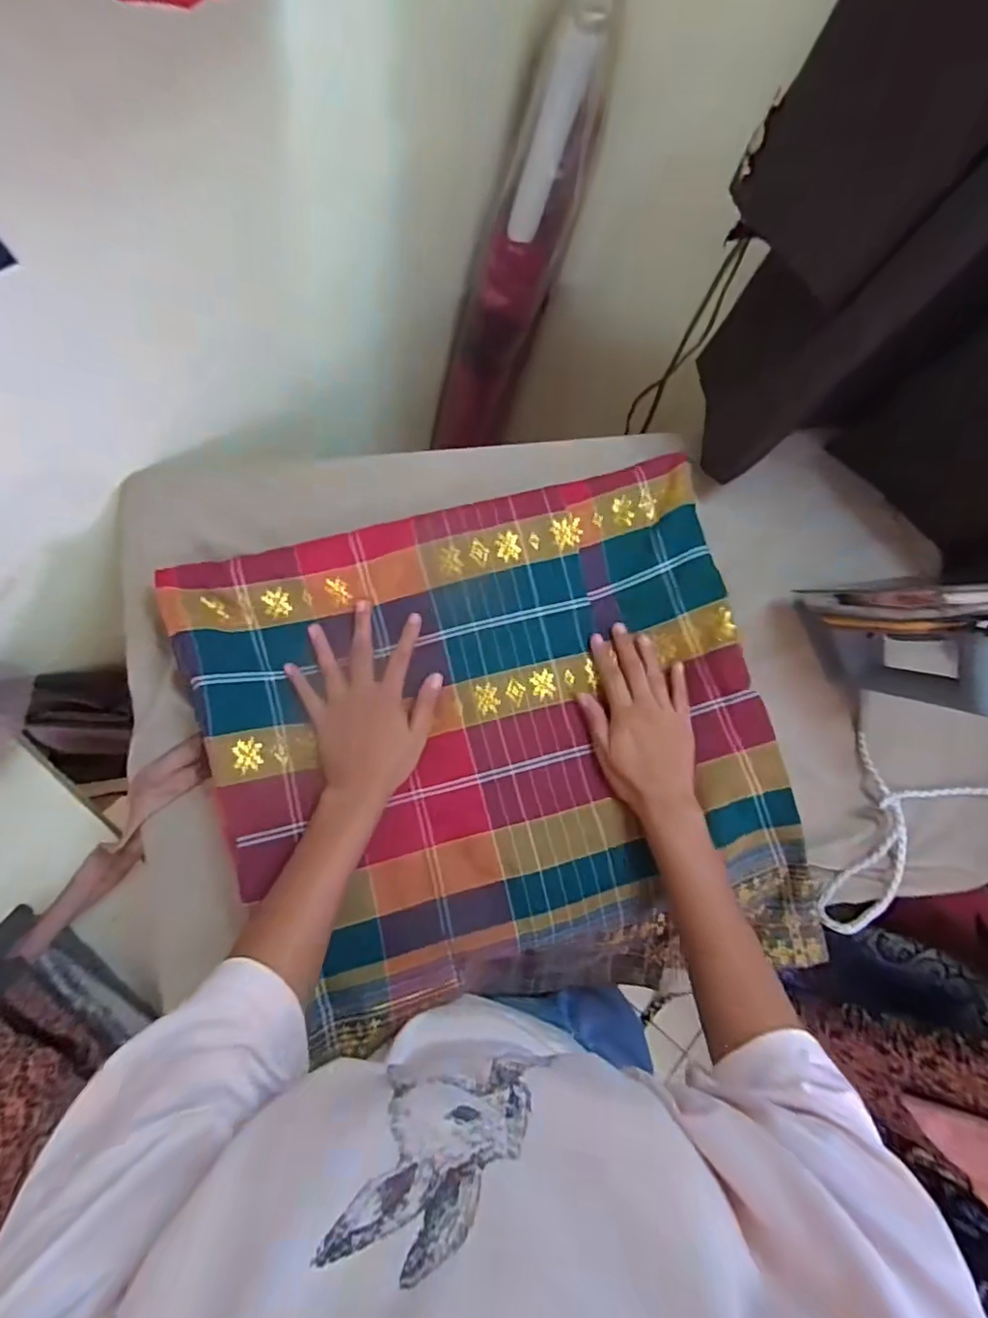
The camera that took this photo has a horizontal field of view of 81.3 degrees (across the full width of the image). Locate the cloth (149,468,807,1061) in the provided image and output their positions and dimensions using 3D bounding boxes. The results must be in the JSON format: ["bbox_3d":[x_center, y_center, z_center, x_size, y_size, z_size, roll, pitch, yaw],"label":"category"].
[{"bbox_3d":[0.007,0.075,0.482,0.456,0.061,0.436,-15,83,-6],"label":"cloth"}]

